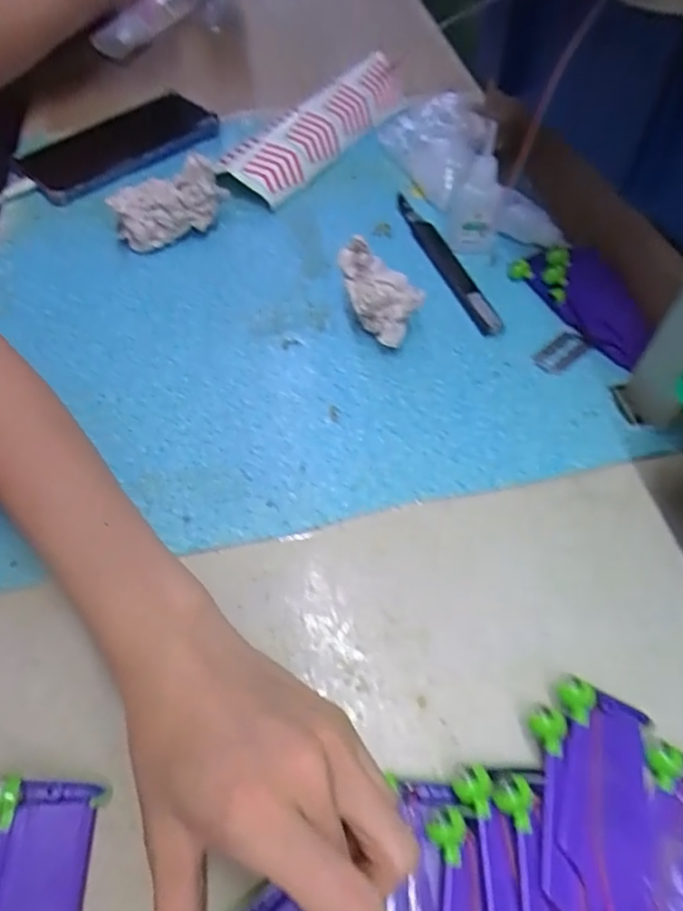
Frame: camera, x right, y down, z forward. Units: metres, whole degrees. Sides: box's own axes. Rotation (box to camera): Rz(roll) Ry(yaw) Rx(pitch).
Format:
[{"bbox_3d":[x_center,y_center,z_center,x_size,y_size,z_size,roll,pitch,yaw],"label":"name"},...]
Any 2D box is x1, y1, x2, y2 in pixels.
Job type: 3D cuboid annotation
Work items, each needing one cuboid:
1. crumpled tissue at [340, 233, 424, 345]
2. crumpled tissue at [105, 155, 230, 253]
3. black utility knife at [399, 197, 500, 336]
[{"bbox_3d":[0.022,-0.098,0.364,0.054,0.051,0.042,12,57,9],"label":"crumpled tissue"},{"bbox_3d":[-0.127,-0.188,0.432,0.082,0.046,0.033,-24,60,-16],"label":"crumpled tissue"},{"bbox_3d":[0.078,-0.144,0.428,0.015,0.020,0.161,-17,58,-12],"label":"black utility knife"}]

